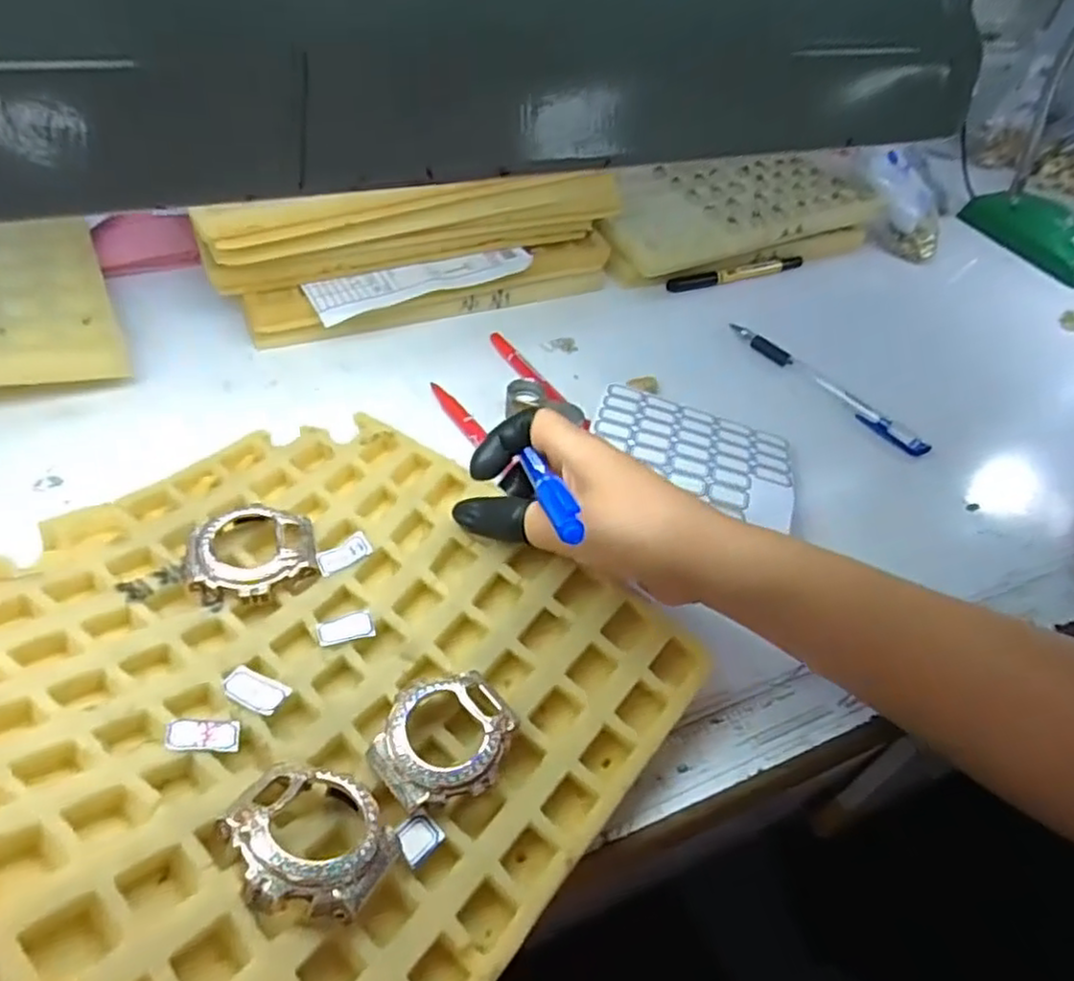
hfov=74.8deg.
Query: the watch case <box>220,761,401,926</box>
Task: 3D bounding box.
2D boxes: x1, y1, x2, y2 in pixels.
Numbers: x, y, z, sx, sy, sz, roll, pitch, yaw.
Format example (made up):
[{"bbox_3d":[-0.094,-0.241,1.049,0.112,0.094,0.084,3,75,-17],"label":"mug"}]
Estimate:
[{"bbox_3d":[-0.075,0.113,0.230,0.054,0.012,0.045,35,31,17],"label":"watch case"}]

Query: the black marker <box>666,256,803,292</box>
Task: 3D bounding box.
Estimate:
[{"bbox_3d":[0.167,-0.178,0.583,0.136,0.016,0.015,-18,41,-23],"label":"black marker"}]

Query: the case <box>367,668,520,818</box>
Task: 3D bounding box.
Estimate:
[{"bbox_3d":[-0.034,0.094,0.269,0.044,0.016,0.053,30,46,33],"label":"case"}]

